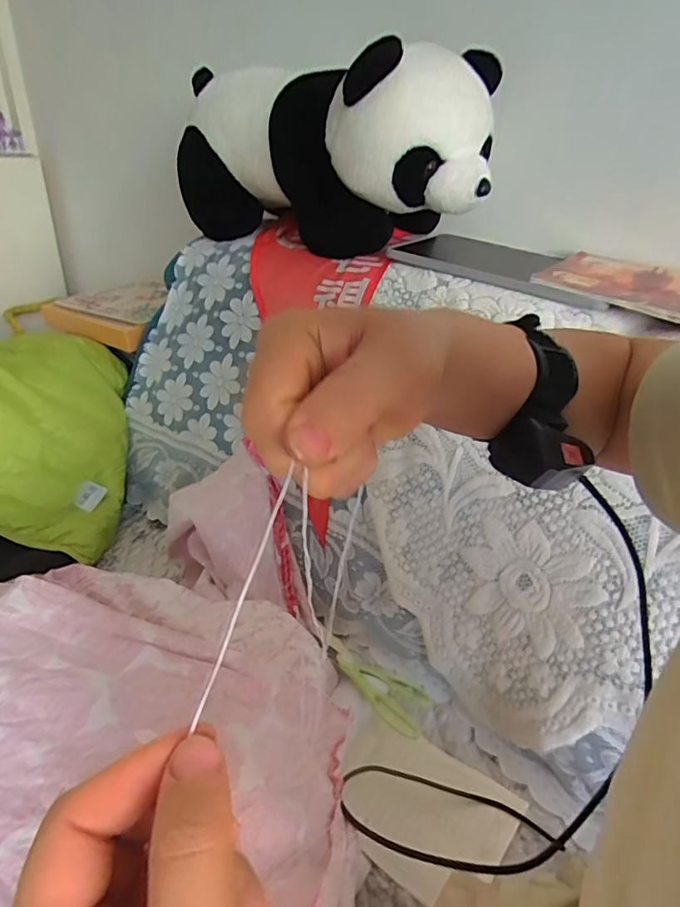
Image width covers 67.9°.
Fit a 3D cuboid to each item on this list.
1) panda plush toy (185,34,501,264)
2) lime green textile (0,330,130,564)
[{"bbox_3d":[-0.027,-0.447,0.773,0.226,0.239,0.530,-23,40,-38],"label":"panda plush toy"},{"bbox_3d":[-0.520,-0.033,0.851,0.416,0.150,0.428,14,52,-19],"label":"lime green textile"}]

